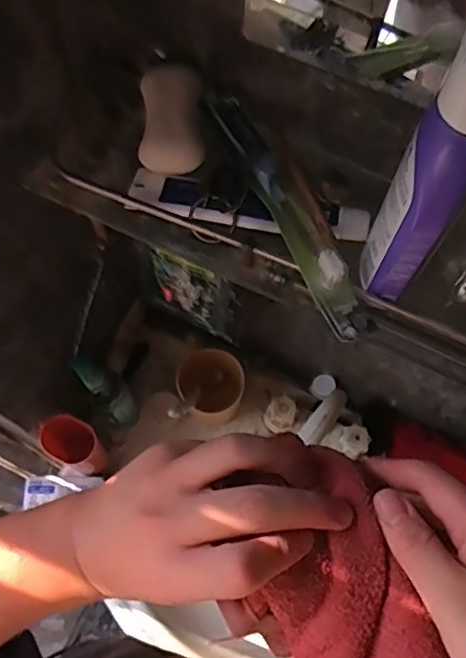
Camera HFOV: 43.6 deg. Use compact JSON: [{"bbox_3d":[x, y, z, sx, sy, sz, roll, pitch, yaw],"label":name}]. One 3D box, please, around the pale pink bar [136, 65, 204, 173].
[{"bbox_3d":[-0.044,-0.149,0.407,0.043,0.018,0.082,-2,81,-1],"label":"pale pink bar"}]

